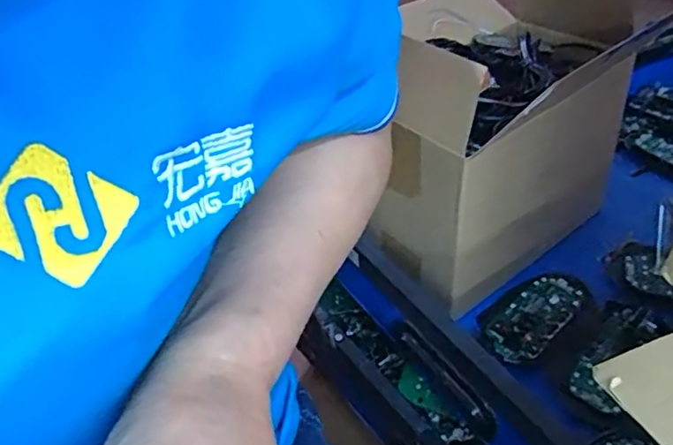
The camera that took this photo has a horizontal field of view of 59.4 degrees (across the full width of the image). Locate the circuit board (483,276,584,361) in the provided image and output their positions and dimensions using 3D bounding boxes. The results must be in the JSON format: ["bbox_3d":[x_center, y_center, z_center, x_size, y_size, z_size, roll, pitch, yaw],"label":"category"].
[{"bbox_3d":[0.163,0.077,0.488,0.101,0.009,0.047,-31,52,-33],"label":"circuit board"}]

